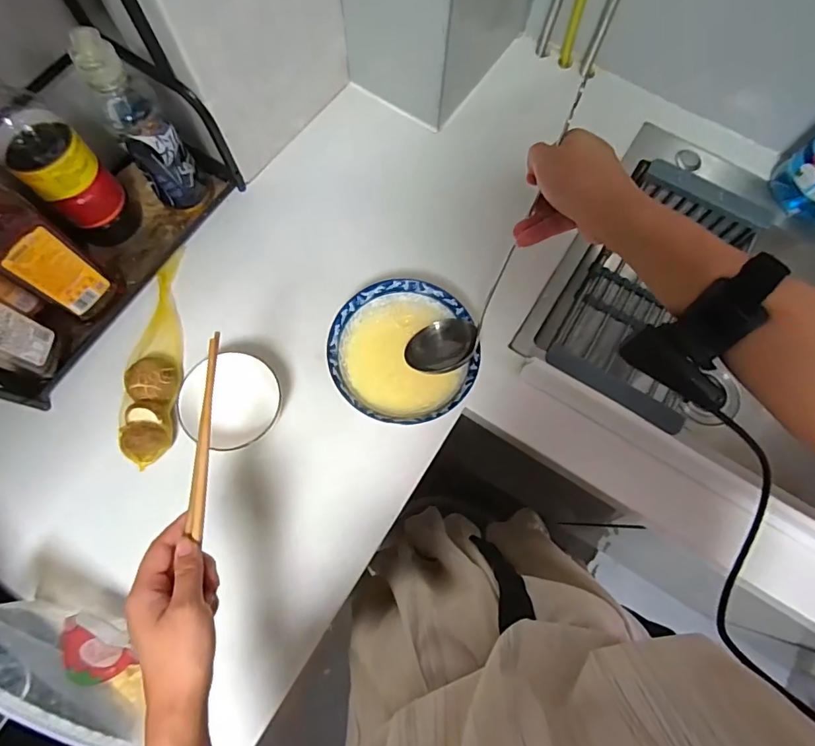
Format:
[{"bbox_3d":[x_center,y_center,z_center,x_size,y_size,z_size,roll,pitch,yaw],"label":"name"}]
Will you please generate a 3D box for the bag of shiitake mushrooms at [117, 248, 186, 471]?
[{"bbox_3d":[-0.319,-0.027,0.602,0.070,0.040,0.283,-9,74,-4],"label":"bag of shiitake mushrooms"}]

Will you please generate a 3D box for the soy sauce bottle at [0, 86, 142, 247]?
[{"bbox_3d":[-0.400,-0.248,0.527,0.079,0.279,0.082,-40,78,-12],"label":"soy sauce bottle"}]

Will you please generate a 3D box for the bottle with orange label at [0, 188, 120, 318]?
[{"bbox_3d":[-0.408,-0.136,0.509,0.075,0.269,0.078,40,77,10],"label":"bottle with orange label"}]

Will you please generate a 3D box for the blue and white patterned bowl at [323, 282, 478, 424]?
[{"bbox_3d":[-0.004,-0.021,0.608,0.173,0.069,0.175,0,74,-1],"label":"blue and white patterned bowl"}]

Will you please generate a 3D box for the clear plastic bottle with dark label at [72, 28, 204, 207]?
[{"bbox_3d":[-0.305,-0.276,0.563,0.065,0.238,0.063,-35,77,-11],"label":"clear plastic bottle with dark label"}]

